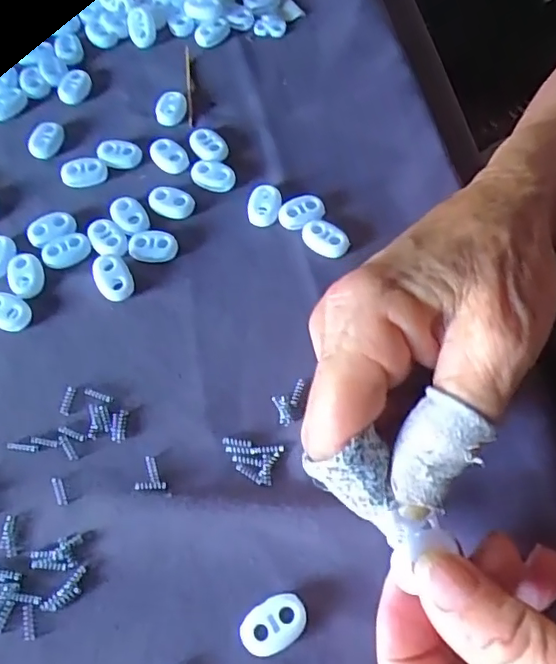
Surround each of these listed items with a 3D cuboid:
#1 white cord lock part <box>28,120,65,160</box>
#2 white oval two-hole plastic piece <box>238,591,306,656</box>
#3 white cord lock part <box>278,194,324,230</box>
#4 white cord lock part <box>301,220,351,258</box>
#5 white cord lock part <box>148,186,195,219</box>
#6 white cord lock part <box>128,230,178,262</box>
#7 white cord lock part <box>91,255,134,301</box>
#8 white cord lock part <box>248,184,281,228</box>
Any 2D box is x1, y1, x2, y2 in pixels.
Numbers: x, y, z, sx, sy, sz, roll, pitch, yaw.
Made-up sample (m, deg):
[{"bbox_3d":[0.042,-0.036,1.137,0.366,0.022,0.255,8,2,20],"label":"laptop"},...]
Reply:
[{"bbox_3d":[-0.119,-0.100,0.291,0.014,0.006,0.020,21,65,12],"label":"white cord lock part"},{"bbox_3d":[-0.002,0.099,0.193,0.023,0.005,0.015,-33,66,-13],"label":"white oval two-hole plastic piece"},{"bbox_3d":[0.012,-0.056,0.269,0.021,0.008,0.014,-24,64,-9],"label":"white cord lock part"},{"bbox_3d":[0.022,-0.043,0.263,0.022,0.007,0.012,36,70,19],"label":"white cord lock part"},{"bbox_3d":[-0.052,-0.063,0.274,0.022,0.005,0.014,12,64,10],"label":"white cord lock part"},{"bbox_3d":[-0.058,-0.040,0.263,0.022,0.005,0.015,-2,63,3],"label":"white cord lock part"},{"bbox_3d":[-0.074,-0.024,0.253,0.016,0.005,0.022,-22,80,-6],"label":"white cord lock part"},{"bbox_3d":[-0.006,-0.061,0.272,0.015,0.008,0.022,-3,63,2],"label":"white cord lock part"}]

